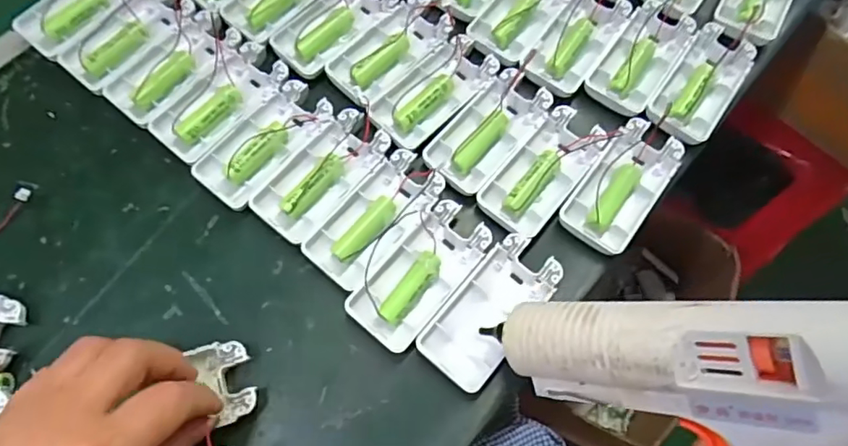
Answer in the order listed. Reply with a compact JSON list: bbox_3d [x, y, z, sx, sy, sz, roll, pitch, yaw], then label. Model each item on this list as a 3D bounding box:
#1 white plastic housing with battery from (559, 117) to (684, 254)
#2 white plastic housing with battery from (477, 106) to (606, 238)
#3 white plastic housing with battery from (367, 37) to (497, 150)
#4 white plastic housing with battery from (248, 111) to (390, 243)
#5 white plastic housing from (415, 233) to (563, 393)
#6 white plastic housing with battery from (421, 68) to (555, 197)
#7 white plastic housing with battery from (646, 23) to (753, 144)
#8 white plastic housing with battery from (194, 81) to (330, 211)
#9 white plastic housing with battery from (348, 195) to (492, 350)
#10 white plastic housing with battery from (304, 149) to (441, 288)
[{"bbox_3d":[0.129,-0.025,0.357,0.043,0.014,0.094,35,73,11],"label":"white plastic housing with battery"},{"bbox_3d":[0.078,-0.033,0.360,0.043,0.015,0.094,40,74,12],"label":"white plastic housing with battery"},{"bbox_3d":[0.008,-0.090,0.378,0.093,0.013,0.044,-42,76,-15],"label":"white plastic housing with battery"},{"bbox_3d":[-0.066,-0.033,0.355,0.046,0.016,0.093,39,73,12],"label":"white plastic housing with battery"},{"bbox_3d":[0.040,0.053,0.329,0.045,0.014,0.094,40,73,12],"label":"white plastic housing"},{"bbox_3d":[0.043,-0.063,0.368,0.045,0.015,0.093,37,73,11],"label":"white plastic housing with battery"},{"bbox_3d":[0.197,-0.097,0.386,0.043,0.015,0.098,36,73,11],"label":"white plastic housing with battery"},{"bbox_3d":[-0.106,-0.054,0.362,0.047,0.013,0.093,36,73,11],"label":"white plastic housing with battery"},{"bbox_3d":[-0.002,0.031,0.335,0.046,0.014,0.093,39,73,12],"label":"white plastic housing with battery"},{"bbox_3d":[-0.031,-0.004,0.346,0.045,0.011,0.092,38,73,12],"label":"white plastic housing with battery"}]

